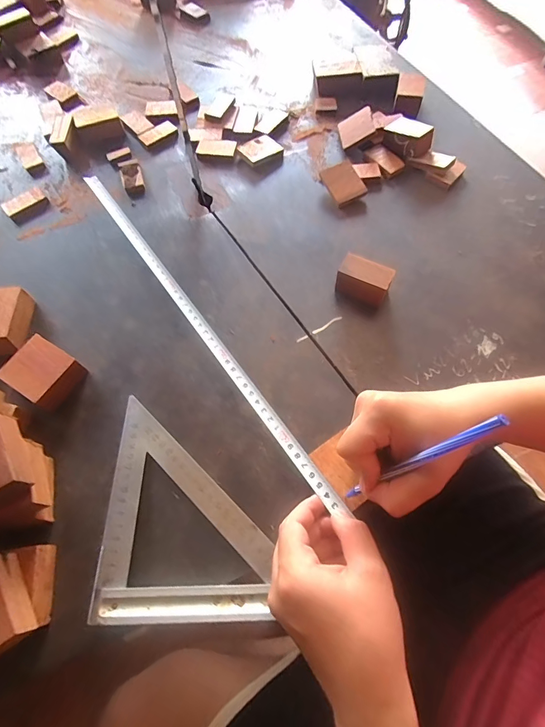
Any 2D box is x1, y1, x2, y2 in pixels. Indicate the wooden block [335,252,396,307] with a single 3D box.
[{"bbox_3d":[0.100,-0.089,0.416,0.054,0.037,0.031,24,68,13],"label":"wooden block"}]

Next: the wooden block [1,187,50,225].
[{"bbox_3d":[-0.332,-0.214,0.512,0.031,0.014,0.053,36,71,18],"label":"wooden block"}]

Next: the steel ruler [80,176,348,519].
[{"bbox_3d":[-0.083,-0.050,0.386,0.014,0.007,0.462,-34,70,-13],"label":"steel ruler"}]

